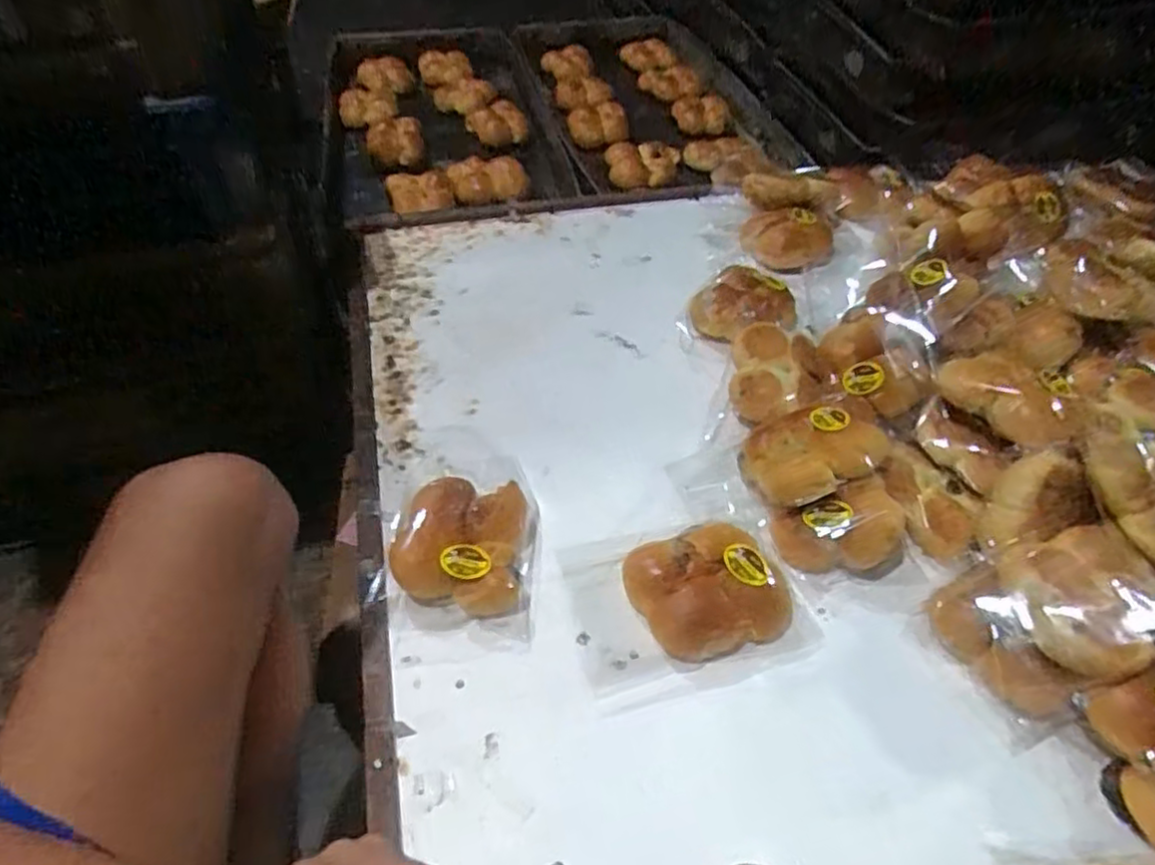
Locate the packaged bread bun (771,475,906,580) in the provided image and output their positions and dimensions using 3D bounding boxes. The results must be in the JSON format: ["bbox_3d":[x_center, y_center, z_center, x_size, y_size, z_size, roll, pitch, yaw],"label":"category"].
[{"bbox_3d":[0.229,0.089,0.605,0.105,0.067,0.066,-12,51,-9],"label":"packaged bread bun"}]

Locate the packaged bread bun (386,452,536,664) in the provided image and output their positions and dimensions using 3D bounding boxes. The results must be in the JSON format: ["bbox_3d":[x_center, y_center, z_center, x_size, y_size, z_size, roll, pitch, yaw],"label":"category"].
[{"bbox_3d":[-0.099,0.091,0.605,0.125,0.048,0.193,-8,50,-6],"label":"packaged bread bun"}]

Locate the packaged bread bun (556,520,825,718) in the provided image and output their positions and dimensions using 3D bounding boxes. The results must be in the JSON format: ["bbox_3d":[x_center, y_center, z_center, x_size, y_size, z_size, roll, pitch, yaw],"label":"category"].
[{"bbox_3d":[0.092,0.132,0.570,0.192,0.040,0.140,-10,51,-8],"label":"packaged bread bun"}]

